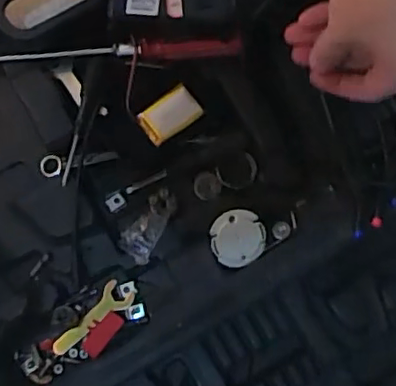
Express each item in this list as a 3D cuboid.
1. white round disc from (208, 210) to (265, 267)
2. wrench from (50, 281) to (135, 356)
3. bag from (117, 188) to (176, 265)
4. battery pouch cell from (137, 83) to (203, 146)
[{"bbox_3d":[0.033,0.038,0.515,0.044,0.005,0.047,-1,100,-7],"label":"white round disc"},{"bbox_3d":[-0.089,0.109,0.518,0.026,0.004,0.076,41,82,7],"label":"wrench"},{"bbox_3d":[-0.043,0.026,0.524,0.030,0.008,0.064,30,81,6],"label":"bag"},{"bbox_3d":[-0.024,-0.067,0.525,0.051,0.004,0.031,-38,93,-8],"label":"battery pouch cell"}]

